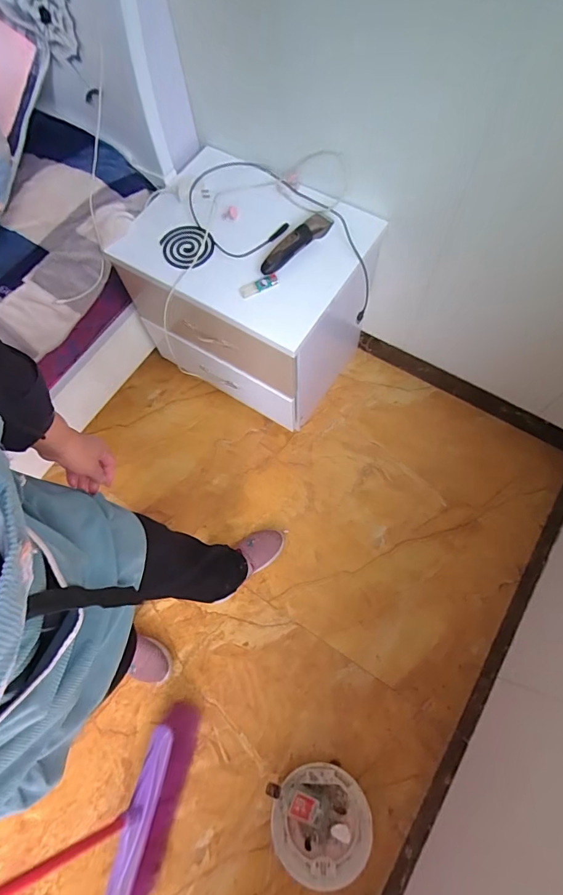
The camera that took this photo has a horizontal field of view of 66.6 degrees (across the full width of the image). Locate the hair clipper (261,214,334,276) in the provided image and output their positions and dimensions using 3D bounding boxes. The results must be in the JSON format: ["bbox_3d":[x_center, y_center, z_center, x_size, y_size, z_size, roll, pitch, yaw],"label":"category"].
[{"bbox_3d":[0.030,-0.407,0.856,0.171,0.038,0.048,-38,71,-13],"label":"hair clipper"}]

